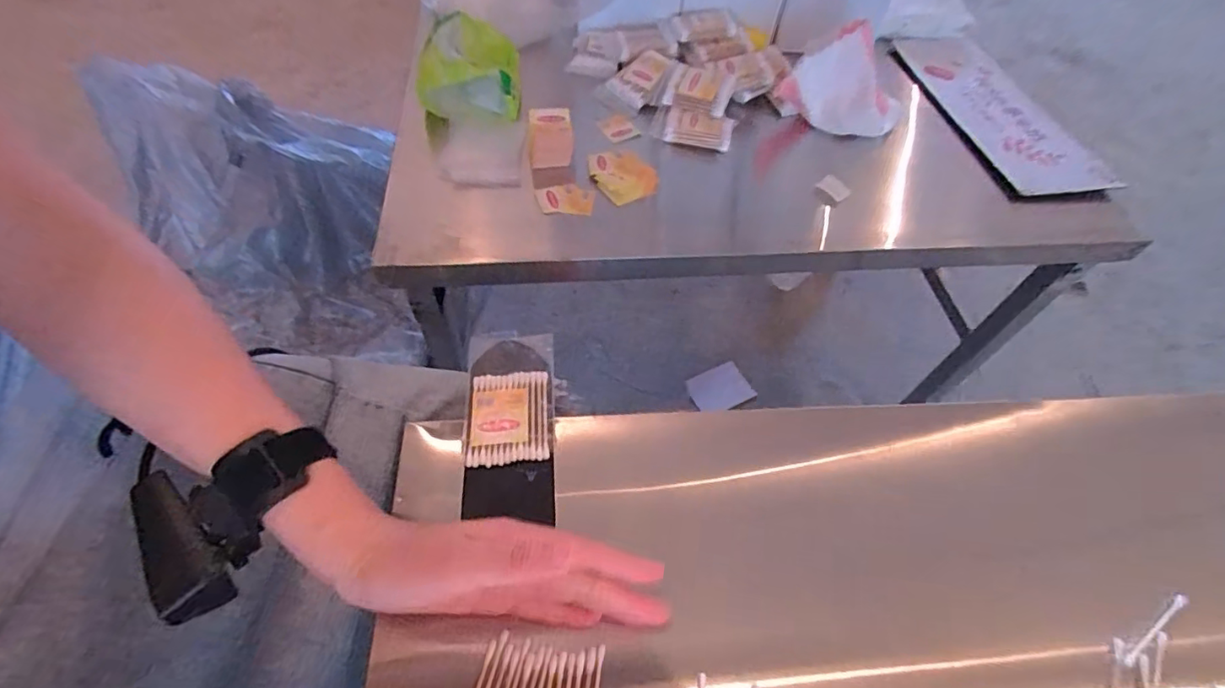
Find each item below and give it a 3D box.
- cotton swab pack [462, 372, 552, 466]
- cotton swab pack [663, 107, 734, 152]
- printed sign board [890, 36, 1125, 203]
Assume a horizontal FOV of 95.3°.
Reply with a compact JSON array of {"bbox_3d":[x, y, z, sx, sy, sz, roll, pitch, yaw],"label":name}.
[{"bbox_3d":[-0.073,0.053,0.398,0.055,0.009,0.072,-1,53,-6],"label":"cotton swab pack"},{"bbox_3d":[0.097,-0.242,0.625,0.074,0.020,0.040,17,54,7],"label":"cotton swab pack"},{"bbox_3d":[0.486,-0.311,0.722,0.142,0.015,0.363,0,53,-5],"label":"printed sign board"}]

